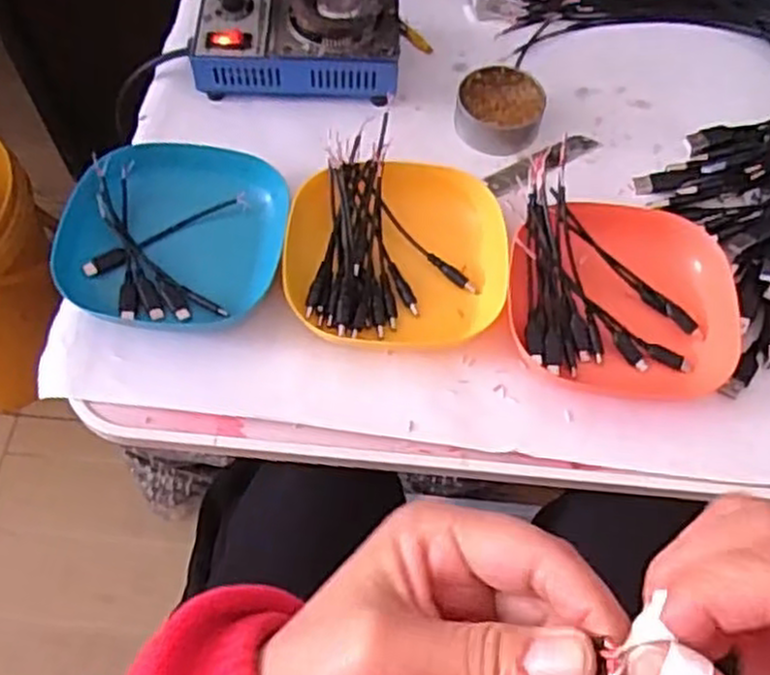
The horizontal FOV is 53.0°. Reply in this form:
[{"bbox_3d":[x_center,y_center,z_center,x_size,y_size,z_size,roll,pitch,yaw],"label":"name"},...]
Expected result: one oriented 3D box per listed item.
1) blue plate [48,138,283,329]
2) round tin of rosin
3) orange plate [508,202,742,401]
[{"bbox_3d":[-0.137,-0.073,0.509,0.134,0.024,0.141,10,62,4],"label":"blue plate"},{"bbox_3d":[0.085,-0.168,0.575,0.063,0.027,0.068,1,62,-1],"label":"round tin of rosin"},{"bbox_3d":[0.147,-0.024,0.486,0.134,0.034,0.134,1,62,-1],"label":"orange plate"}]

